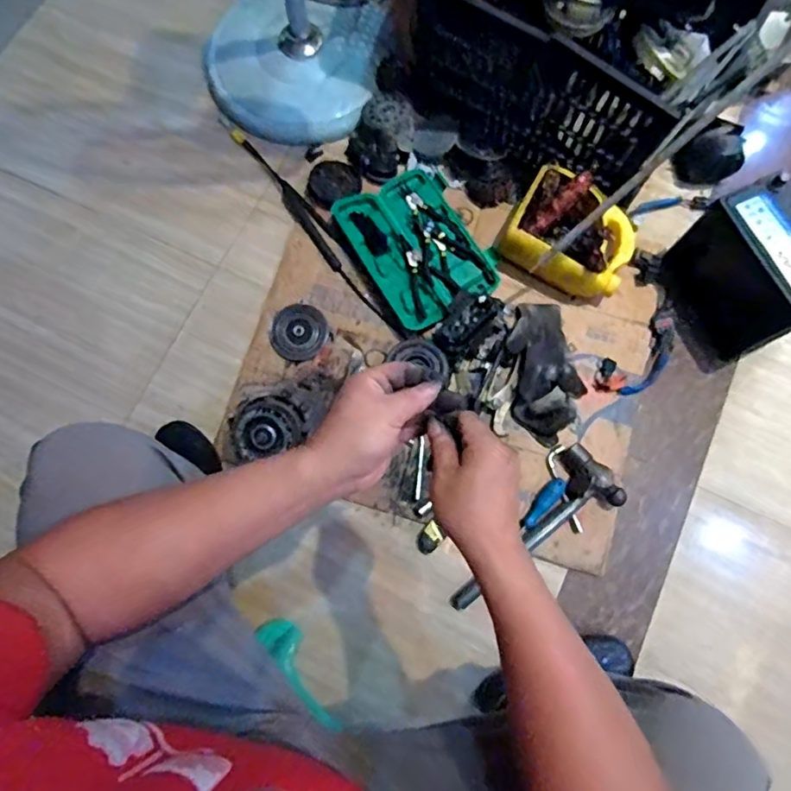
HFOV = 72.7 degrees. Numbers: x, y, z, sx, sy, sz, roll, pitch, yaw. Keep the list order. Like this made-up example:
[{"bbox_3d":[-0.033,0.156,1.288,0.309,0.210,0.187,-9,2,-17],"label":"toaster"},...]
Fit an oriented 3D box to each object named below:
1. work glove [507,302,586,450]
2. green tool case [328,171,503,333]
[{"bbox_3d":[0.265,-0.045,0.945,0.131,0.070,0.256,-7,77,-2],"label":"work glove"},{"bbox_3d":[0.044,-0.285,1.006,0.219,0.048,0.290,-31,79,-7],"label":"green tool case"}]

